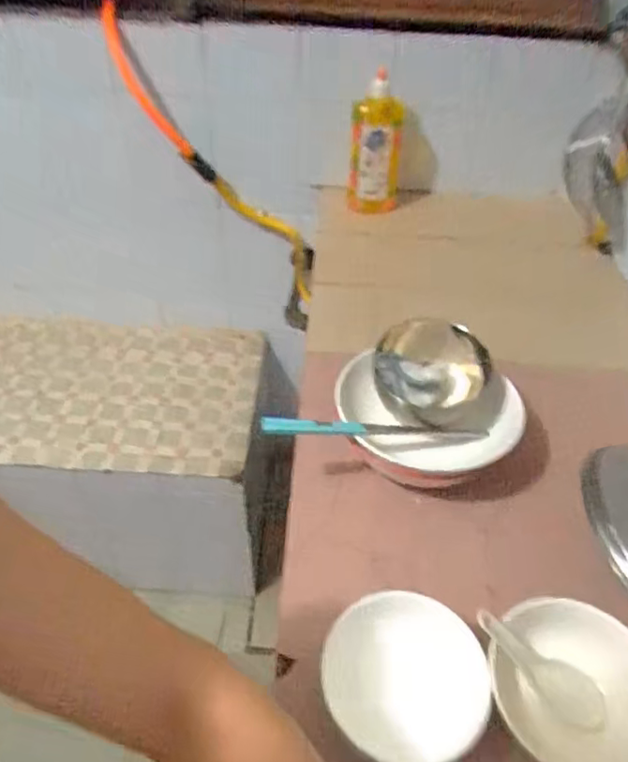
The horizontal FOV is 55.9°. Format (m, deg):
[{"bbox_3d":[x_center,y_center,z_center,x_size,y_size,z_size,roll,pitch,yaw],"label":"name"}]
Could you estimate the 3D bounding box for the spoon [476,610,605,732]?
[{"bbox_3d":[0.161,0.205,0.430,0.113,0.028,0.034,40,50,-4],"label":"spoon"}]

